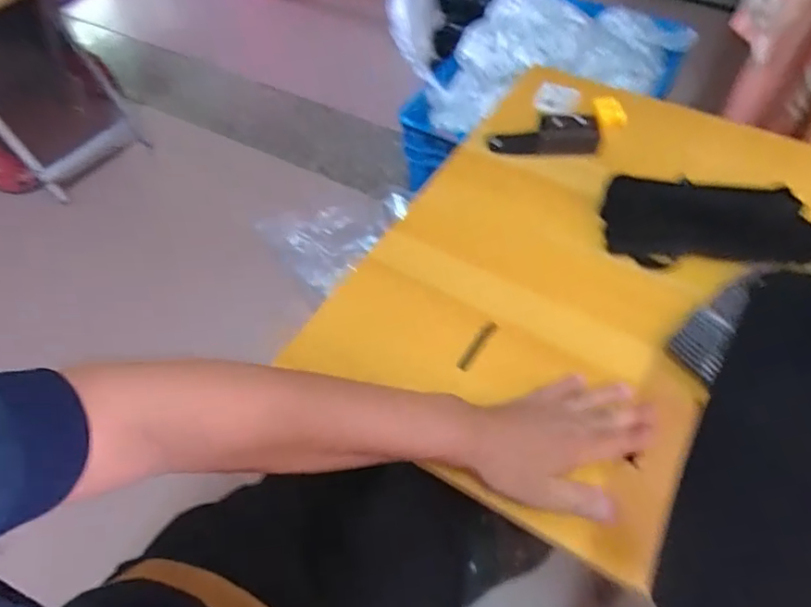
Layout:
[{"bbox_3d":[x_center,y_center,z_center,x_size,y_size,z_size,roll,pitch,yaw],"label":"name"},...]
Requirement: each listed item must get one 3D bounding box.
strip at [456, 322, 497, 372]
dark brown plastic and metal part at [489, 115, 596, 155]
[{"bbox_3d":[0.069,0.041,0.555,0.011,0.005,0.059,29,61,22],"label":"strip"},{"bbox_3d":[0.170,-0.207,0.707,0.127,0.032,0.045,3,54,6],"label":"dark brown plastic and metal part"}]

